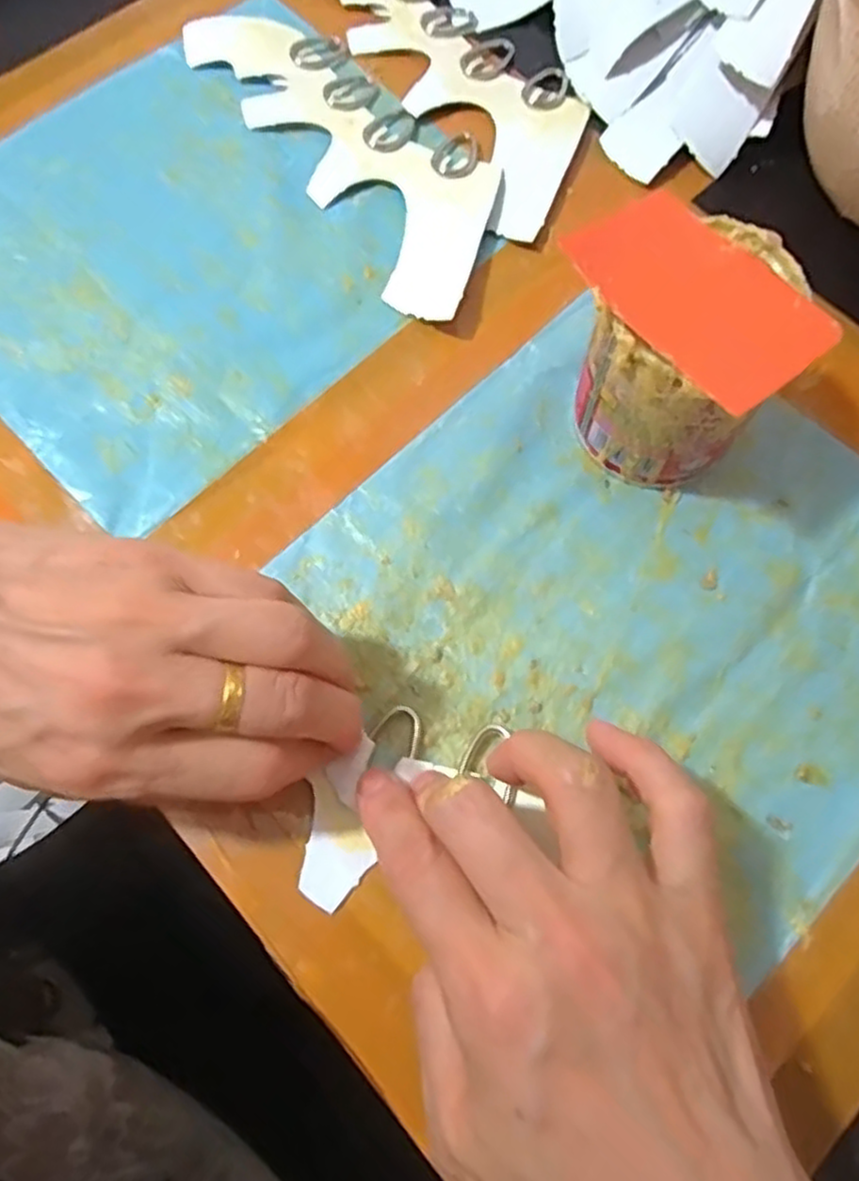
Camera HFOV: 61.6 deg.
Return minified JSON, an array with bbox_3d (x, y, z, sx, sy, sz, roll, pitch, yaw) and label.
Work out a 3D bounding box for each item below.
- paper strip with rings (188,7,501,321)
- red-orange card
[{"bbox_3d":[-0.033,-0.220,0.353,0.078,0.011,0.224,-33,73,-14],"label":"paper strip with rings"},{"bbox_3d":[0.086,-0.095,0.230,0.049,0.005,0.080,-37,75,-11],"label":"red-orange card"}]

